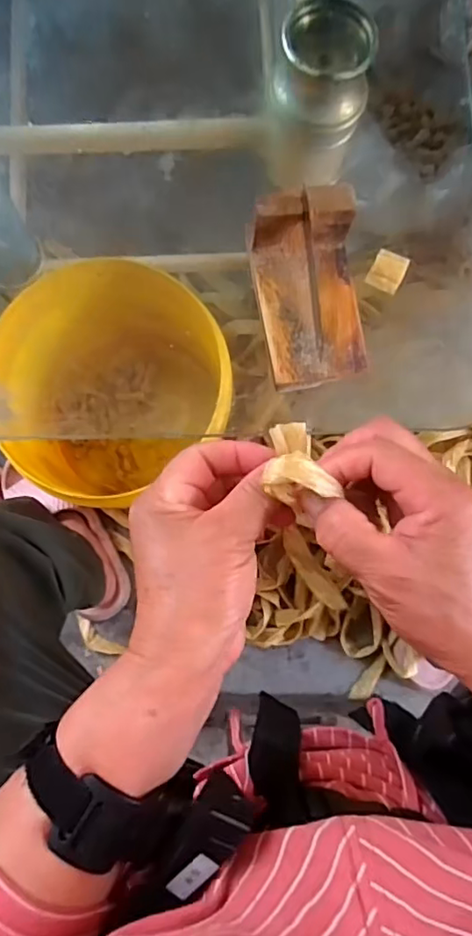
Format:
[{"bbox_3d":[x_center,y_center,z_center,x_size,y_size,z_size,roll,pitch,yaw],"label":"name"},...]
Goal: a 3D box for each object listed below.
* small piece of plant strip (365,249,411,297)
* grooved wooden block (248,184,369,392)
[{"bbox_3d":[0.105,-0.135,0.399,0.022,0.005,0.027,25,81,3],"label":"small piece of plant strip"},{"bbox_3d":[0.047,-0.109,0.356,0.063,0.047,0.104,-11,81,-3],"label":"grooved wooden block"}]

